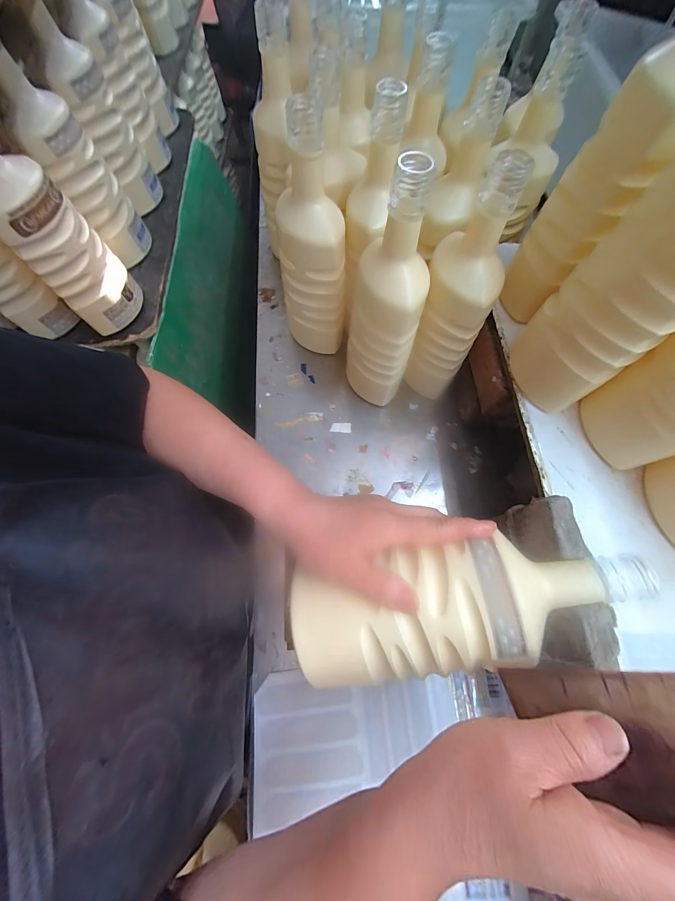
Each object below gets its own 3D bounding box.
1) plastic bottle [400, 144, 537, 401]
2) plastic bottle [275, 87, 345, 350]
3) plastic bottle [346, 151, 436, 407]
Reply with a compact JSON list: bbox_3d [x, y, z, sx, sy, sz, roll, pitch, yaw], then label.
[{"bbox_3d":[0.124,-0.152,0.343,0.067,0.251,0.064,19,71,6],"label":"plastic bottle"},{"bbox_3d":[-0.033,-0.221,0.364,0.076,0.247,0.086,-10,70,-4],"label":"plastic bottle"},{"bbox_3d":[0.050,-0.142,0.339,0.072,0.252,0.081,4,70,1],"label":"plastic bottle"}]

